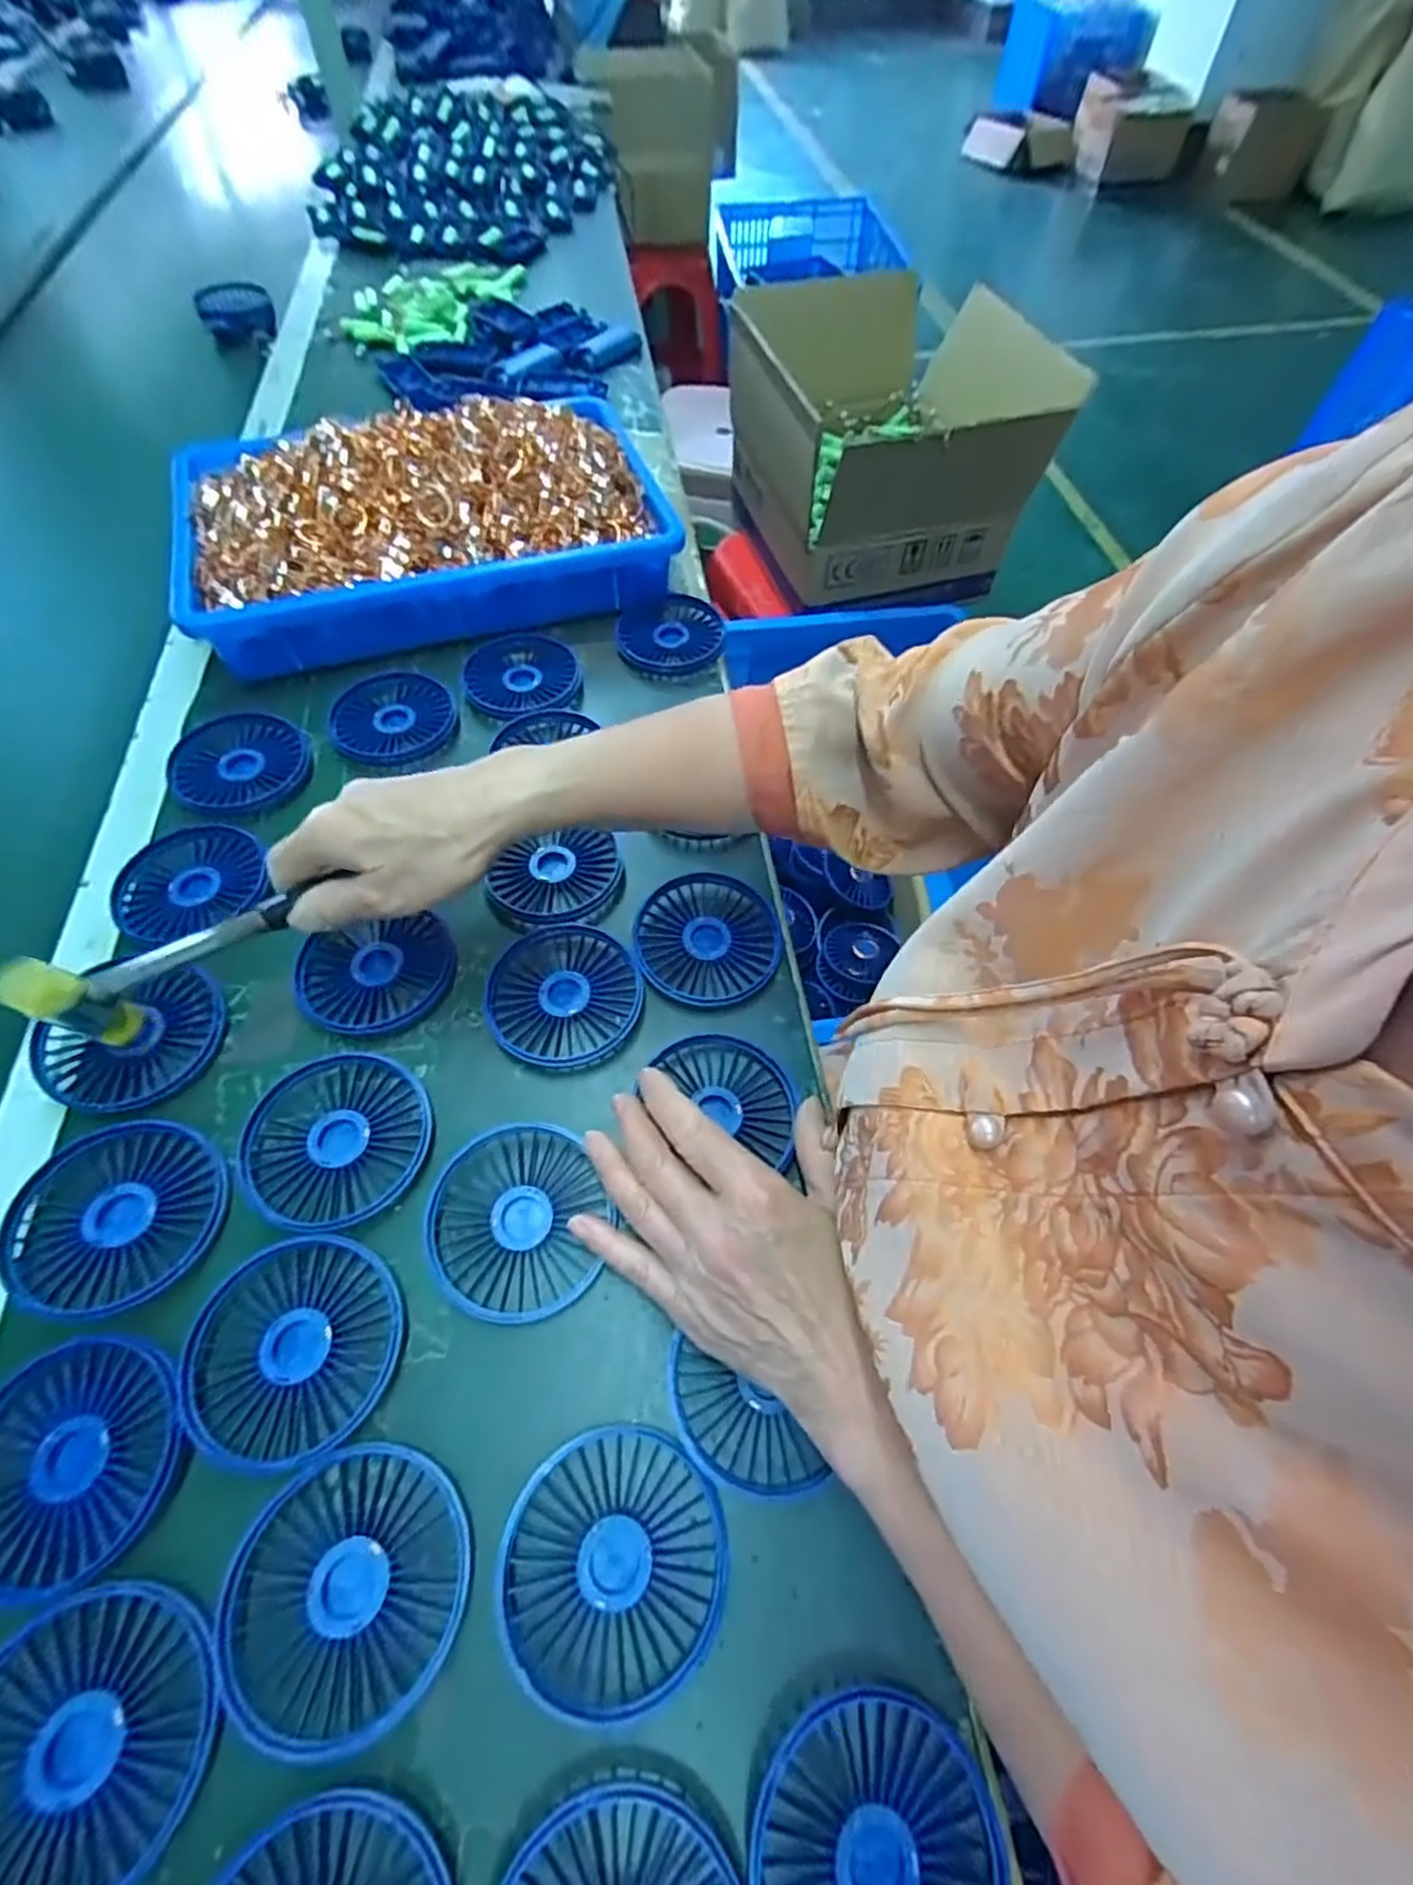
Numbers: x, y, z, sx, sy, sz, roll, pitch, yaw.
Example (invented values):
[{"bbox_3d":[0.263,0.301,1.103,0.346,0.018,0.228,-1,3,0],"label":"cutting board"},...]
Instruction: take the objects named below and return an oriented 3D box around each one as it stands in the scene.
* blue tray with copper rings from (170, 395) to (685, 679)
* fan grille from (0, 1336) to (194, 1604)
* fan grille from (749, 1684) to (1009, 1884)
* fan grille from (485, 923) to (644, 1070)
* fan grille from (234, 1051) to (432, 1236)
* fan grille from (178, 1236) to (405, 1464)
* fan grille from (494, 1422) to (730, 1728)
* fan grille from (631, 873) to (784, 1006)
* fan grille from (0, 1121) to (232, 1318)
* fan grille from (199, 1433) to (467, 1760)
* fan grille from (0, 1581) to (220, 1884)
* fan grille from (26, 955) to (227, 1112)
[{"bbox_3d":[-0.225,-0.349,0.575,0.358,0.089,0.226,-16,61,-9],"label":"blue tray with copper rings"},{"bbox_3d":[-0.264,0.213,0.292,0.089,0.009,0.083,-18,61,-11],"label":"fan grille"},{"bbox_3d":[0.060,0.317,0.246,0.086,0.016,0.085,0,60,0],"label":"fan grille"},{"bbox_3d":[-0.082,0.030,0.409,0.084,0.013,0.087,0,60,0],"label":"fan grille"},{"bbox_3d":[-0.188,0.099,0.362,0.089,0.013,0.085,0,60,0],"label":"fan grille"},{"bbox_3d":[-0.182,0.176,0.312,0.084,0.012,0.084,0,60,0],"label":"fan grille"},{"bbox_3d":[-0.036,0.245,0.283,0.086,0.015,0.085,10,60,5],"label":"fan grille"},{"bbox_3d":[0.001,-0.002,0.432,0.087,0.011,0.086,0,60,0],"label":"fan grille"},{"bbox_3d":[-0.278,0.129,0.335,0.090,0.012,0.083,-20,62,-12],"label":"fan grille"},{"bbox_3d":[-0.139,0.247,0.273,0.088,0.011,0.084,0,60,0],"label":"fan grille"},{"bbox_3d":[-0.225,0.283,0.250,0.086,0.011,0.086,0,60,0],"label":"fan grille"},{"bbox_3d":[-0.314,0.049,0.384,0.093,0.018,0.083,1,60,0],"label":"fan grille"}]

